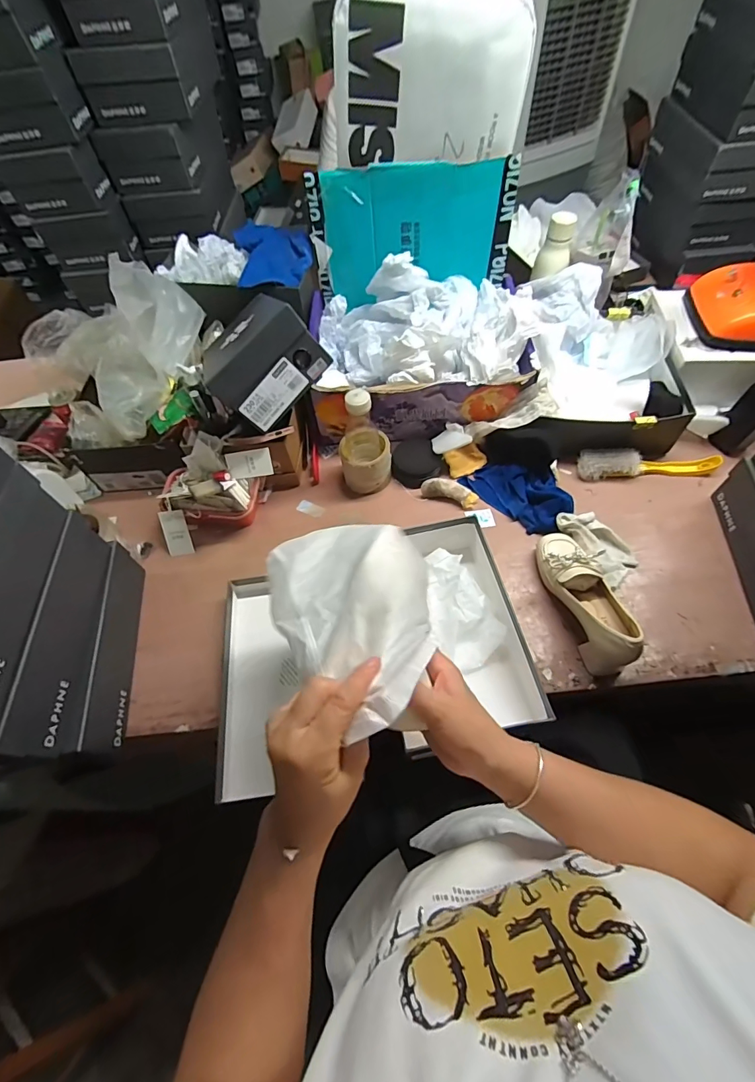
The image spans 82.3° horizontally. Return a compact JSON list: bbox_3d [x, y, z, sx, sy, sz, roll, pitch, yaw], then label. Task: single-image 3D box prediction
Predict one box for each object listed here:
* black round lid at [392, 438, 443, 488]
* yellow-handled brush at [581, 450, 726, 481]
[{"bbox_3d":[0.070,-0.147,0.803,0.085,0.017,0.096,-30,71,7],"label":"black round lid"},{"bbox_3d":[0.483,-0.132,0.769,0.235,0.039,0.048,3,59,6],"label":"yellow-handled brush"}]

